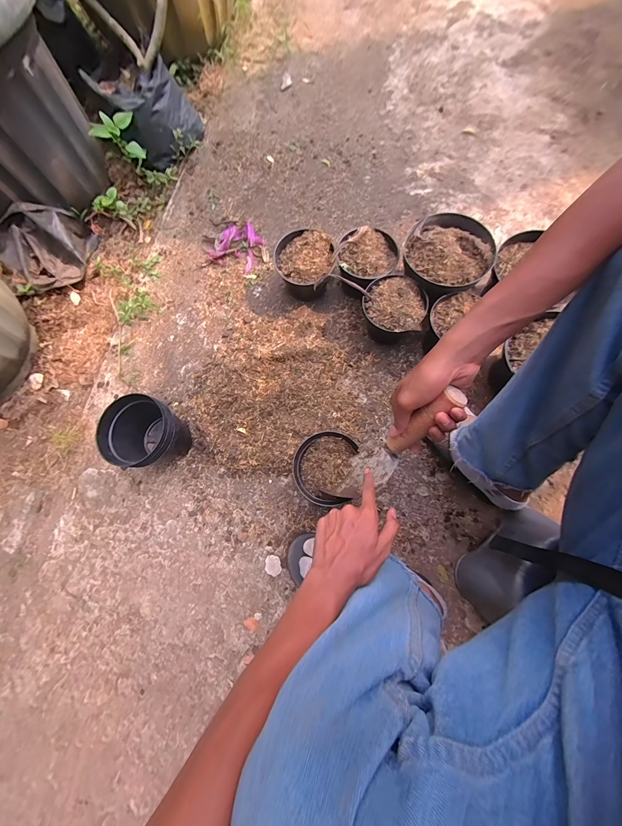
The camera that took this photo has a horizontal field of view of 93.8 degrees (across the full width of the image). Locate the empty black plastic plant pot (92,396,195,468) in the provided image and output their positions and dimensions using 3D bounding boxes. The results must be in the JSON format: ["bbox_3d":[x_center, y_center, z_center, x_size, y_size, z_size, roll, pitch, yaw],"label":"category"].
[{"bbox_3d":[-0.319,0.047,0.583,0.130,0.127,0.123,0,76,2],"label":"empty black plastic plant pot"}]

